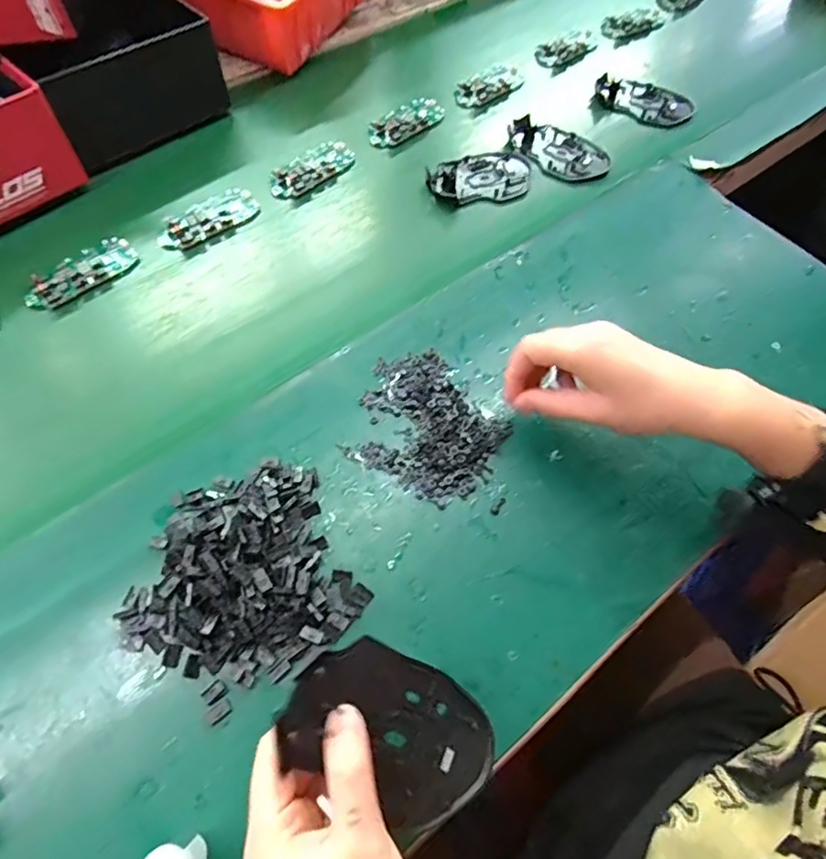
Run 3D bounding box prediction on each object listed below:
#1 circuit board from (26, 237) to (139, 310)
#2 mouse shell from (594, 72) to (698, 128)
[{"bbox_3d":[-0.298,-0.142,0.493,0.043,0.013,0.097,41,67,18],"label":"circuit board"},{"bbox_3d":[0.272,-0.389,0.654,0.111,0.015,0.069,32,65,14],"label":"mouse shell"}]

